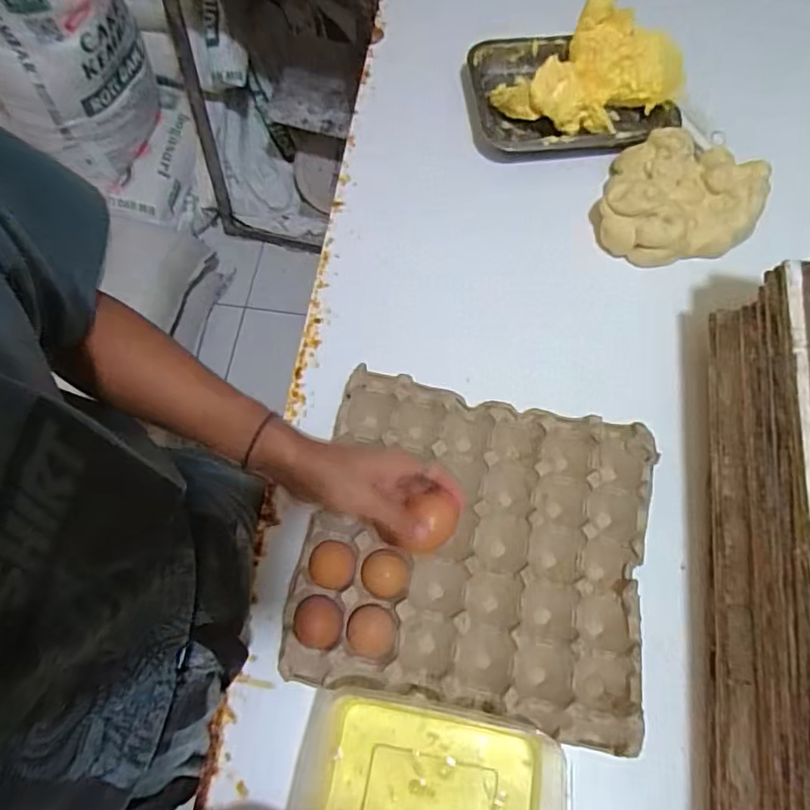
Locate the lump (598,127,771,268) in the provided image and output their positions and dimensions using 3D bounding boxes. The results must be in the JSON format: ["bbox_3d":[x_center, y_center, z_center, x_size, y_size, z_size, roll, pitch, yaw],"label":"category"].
[{"bbox_3d":[0.332,-0.245,0.688,0.173,0.052,0.168,0,69,0],"label":"lump"}]

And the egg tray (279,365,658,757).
[{"bbox_3d":[0.068,0.128,0.546,0.304,0.045,0.295,10,69,4],"label":"egg tray"}]

